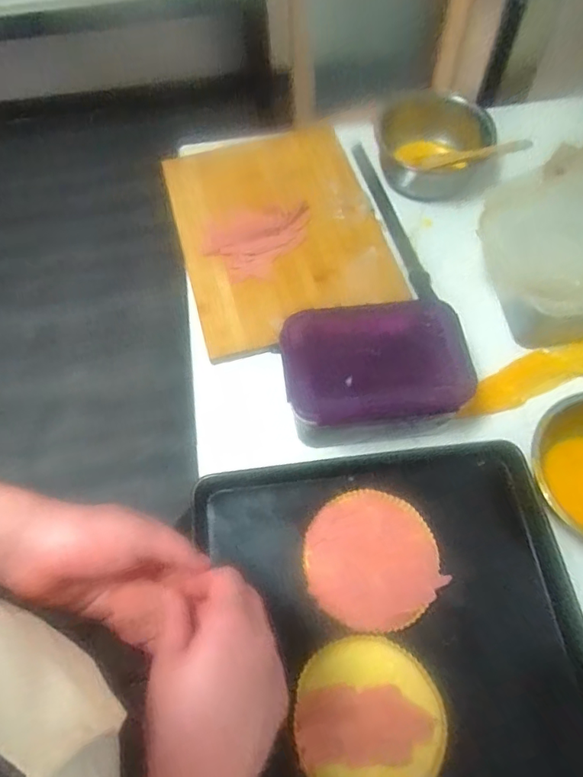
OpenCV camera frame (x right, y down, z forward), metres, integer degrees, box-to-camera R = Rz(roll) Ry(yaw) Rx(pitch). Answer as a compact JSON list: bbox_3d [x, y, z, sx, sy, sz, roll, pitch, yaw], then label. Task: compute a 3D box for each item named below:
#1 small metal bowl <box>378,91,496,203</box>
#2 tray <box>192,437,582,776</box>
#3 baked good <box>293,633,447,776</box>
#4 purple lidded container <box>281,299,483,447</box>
[{"bbox_3d":[0.231,-0.383,0.866,0.184,0.112,0.152,14,65,8],"label":"small metal bowl"},{"bbox_3d":[0.124,0.354,0.524,0.400,0.063,0.607,-10,64,-2],"label":"tray"},{"bbox_3d":[0.076,0.325,0.525,0.143,0.010,0.142,-19,65,-8],"label":"baked good"},{"bbox_3d":[0.100,-0.020,0.671,0.214,0.106,0.157,-7,64,-2],"label":"purple lidded container"}]

